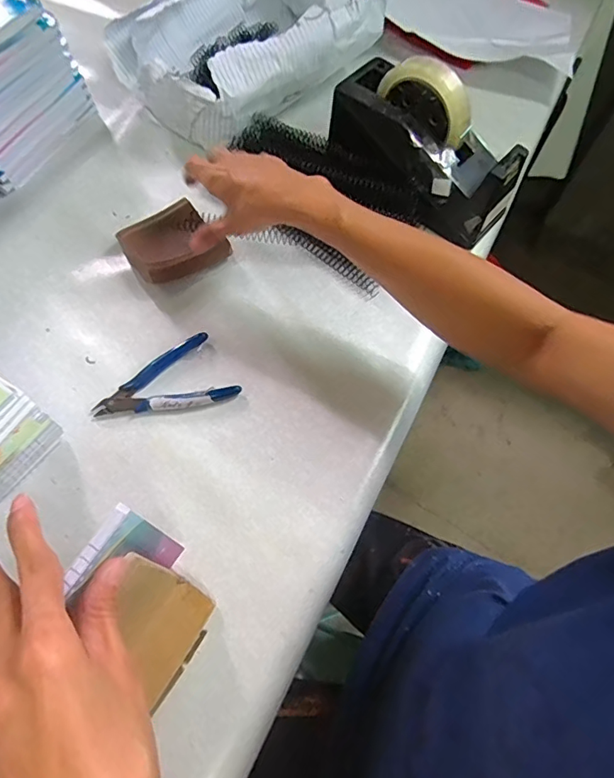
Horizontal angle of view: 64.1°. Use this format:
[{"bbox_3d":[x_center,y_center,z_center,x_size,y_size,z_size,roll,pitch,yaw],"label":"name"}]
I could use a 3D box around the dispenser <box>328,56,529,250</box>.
[{"bbox_3d":[0.121,-0.251,0.502,0.198,0.118,0.072,37,67,14],"label":"dispenser"}]

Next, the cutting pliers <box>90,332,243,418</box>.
[{"bbox_3d":[-0.130,-0.006,0.443,0.120,0.011,0.069,-20,67,-13],"label":"cutting pliers"}]

